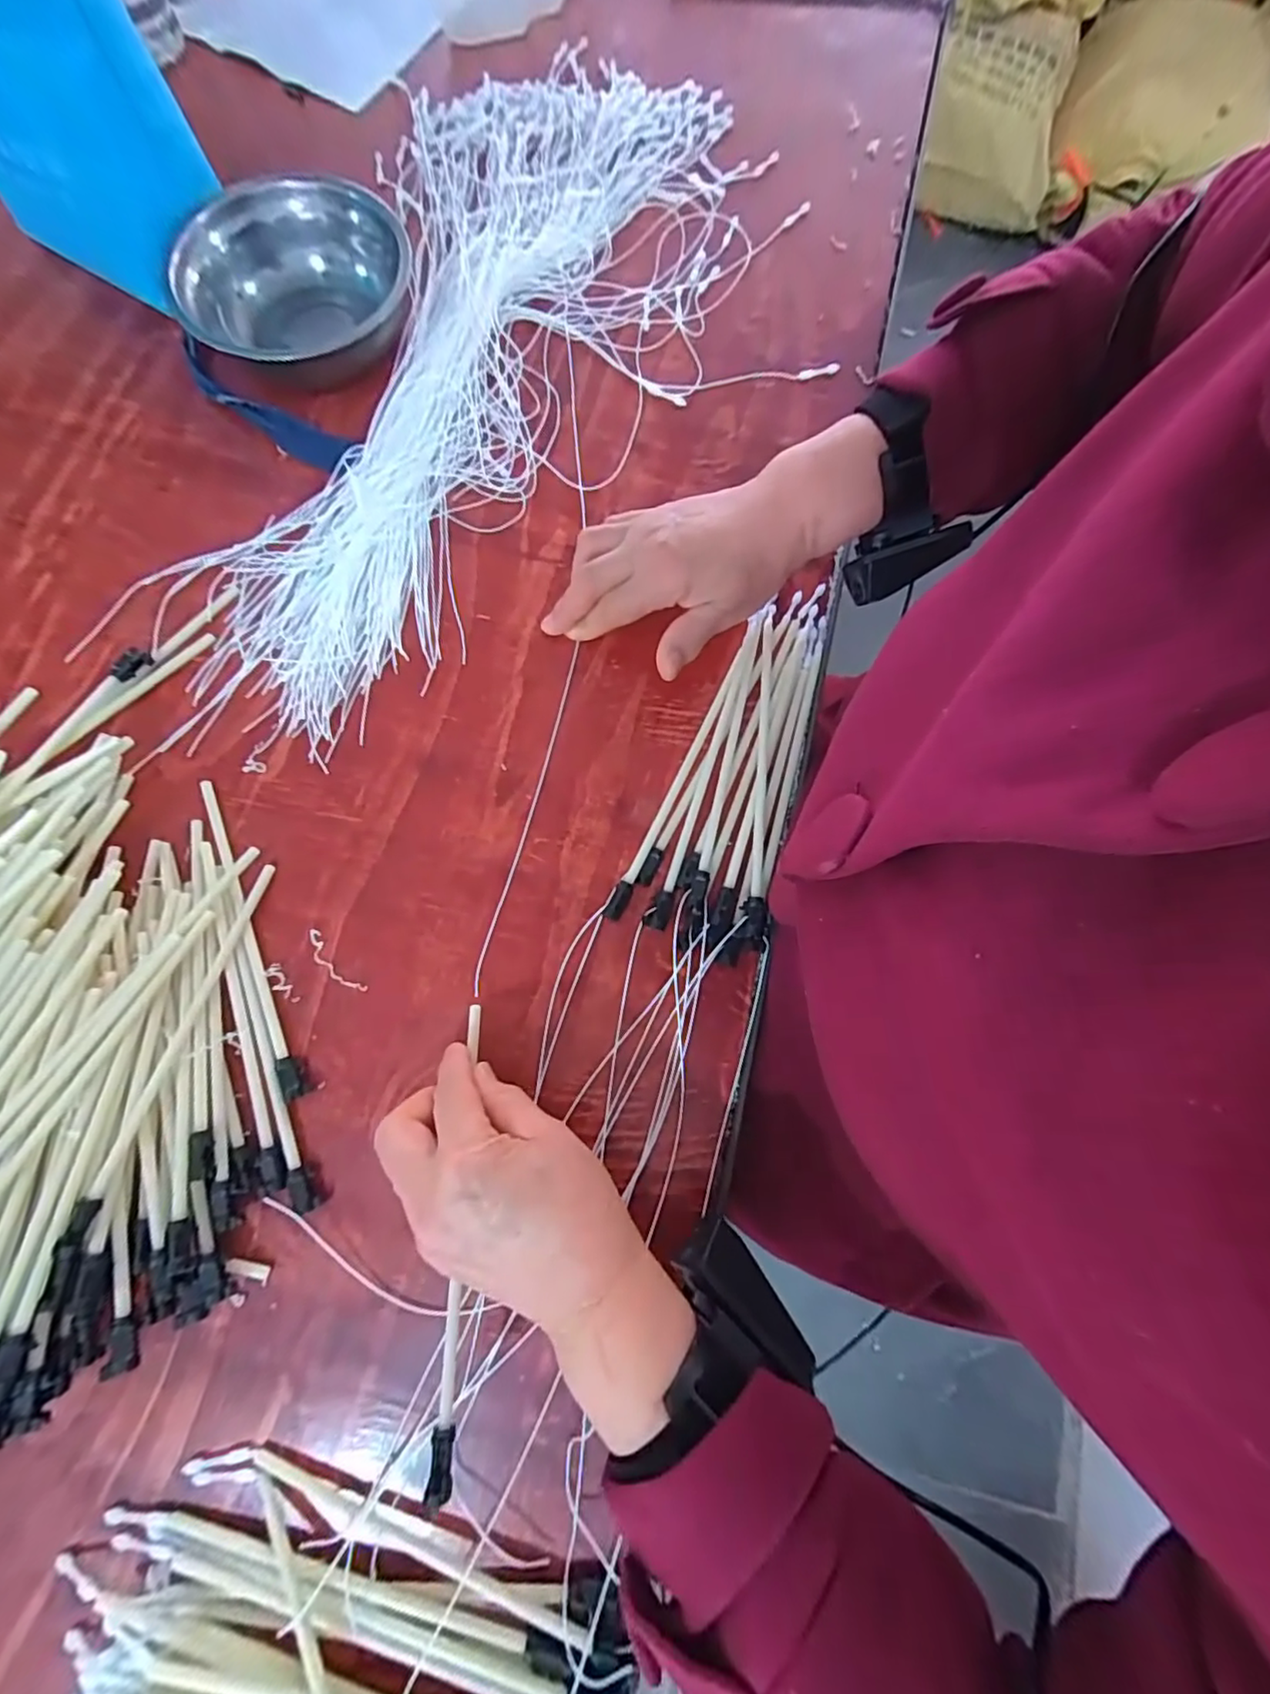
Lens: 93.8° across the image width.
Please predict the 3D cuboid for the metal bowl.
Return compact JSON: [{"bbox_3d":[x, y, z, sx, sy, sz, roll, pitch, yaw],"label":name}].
[{"bbox_3d":[-0.237,-0.400,0.427,0.146,0.060,0.146,0,77,-1],"label":"metal bowl"}]

